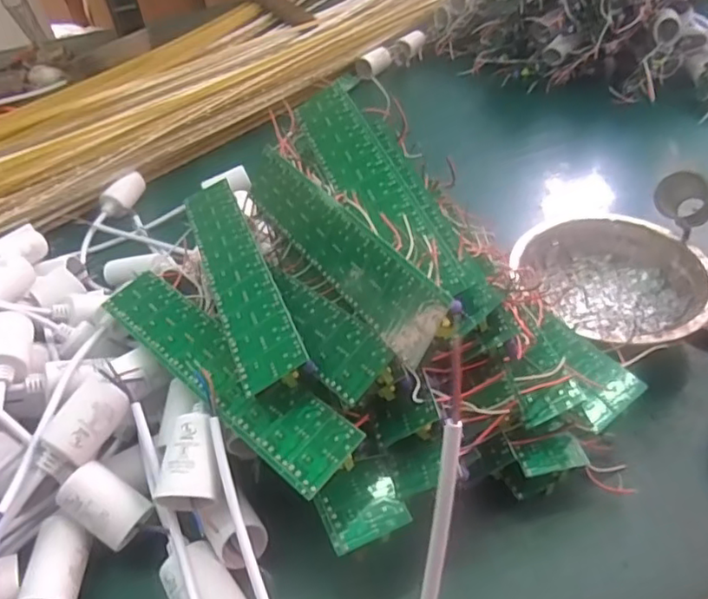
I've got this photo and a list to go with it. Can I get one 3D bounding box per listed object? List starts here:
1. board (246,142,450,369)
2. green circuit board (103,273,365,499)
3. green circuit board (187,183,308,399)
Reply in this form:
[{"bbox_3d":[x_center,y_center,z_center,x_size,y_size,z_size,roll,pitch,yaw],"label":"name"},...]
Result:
[{"bbox_3d":[-0.012,-0.035,0.332,0.004,0.038,0.193,10,26,-40],"label":"board"},{"bbox_3d":[-0.076,0.034,0.328,0.036,0.011,0.193,-37,51,-28],"label":"green circuit board"},{"bbox_3d":[-0.072,-0.021,0.359,0.035,0.004,0.195,-31,44,0],"label":"green circuit board"}]

